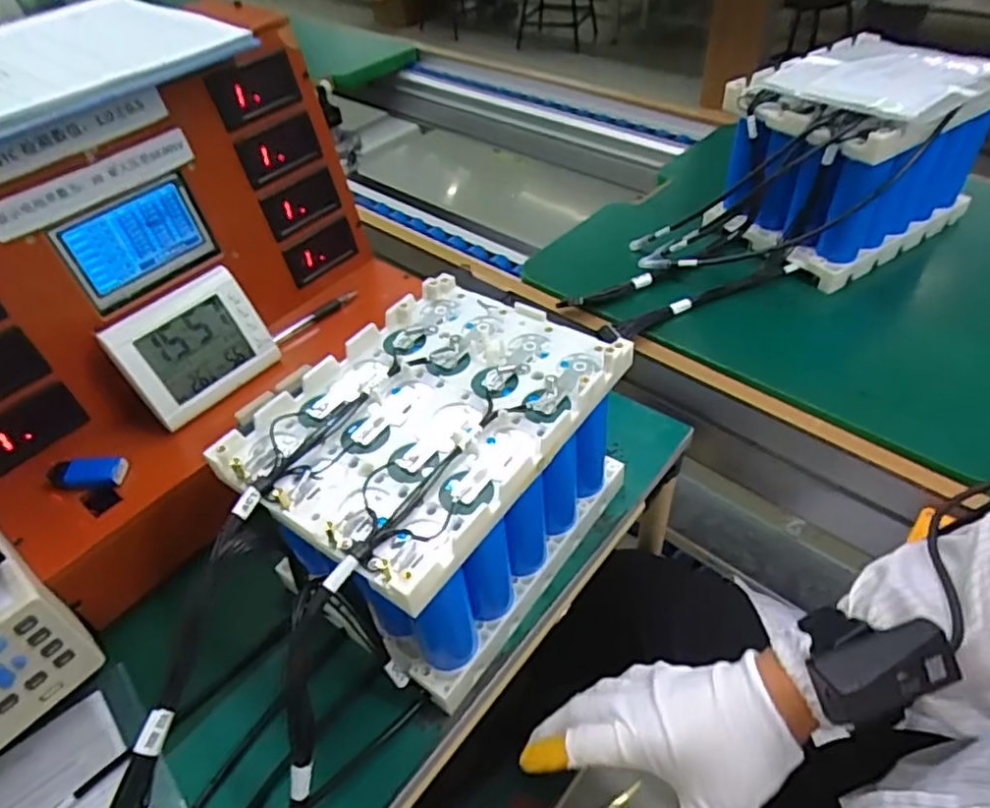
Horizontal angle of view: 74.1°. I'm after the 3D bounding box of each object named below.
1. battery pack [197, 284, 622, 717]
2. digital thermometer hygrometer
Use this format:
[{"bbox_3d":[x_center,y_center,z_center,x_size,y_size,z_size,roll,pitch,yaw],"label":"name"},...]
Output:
[{"bbox_3d":[-0.039,0.053,0.474,0.190,0.141,0.251,27,53,28],"label":"battery pack"},{"bbox_3d":[-0.243,-0.047,0.535,0.112,0.092,0.013,-42,28,-29],"label":"digital thermometer hygrometer"}]

